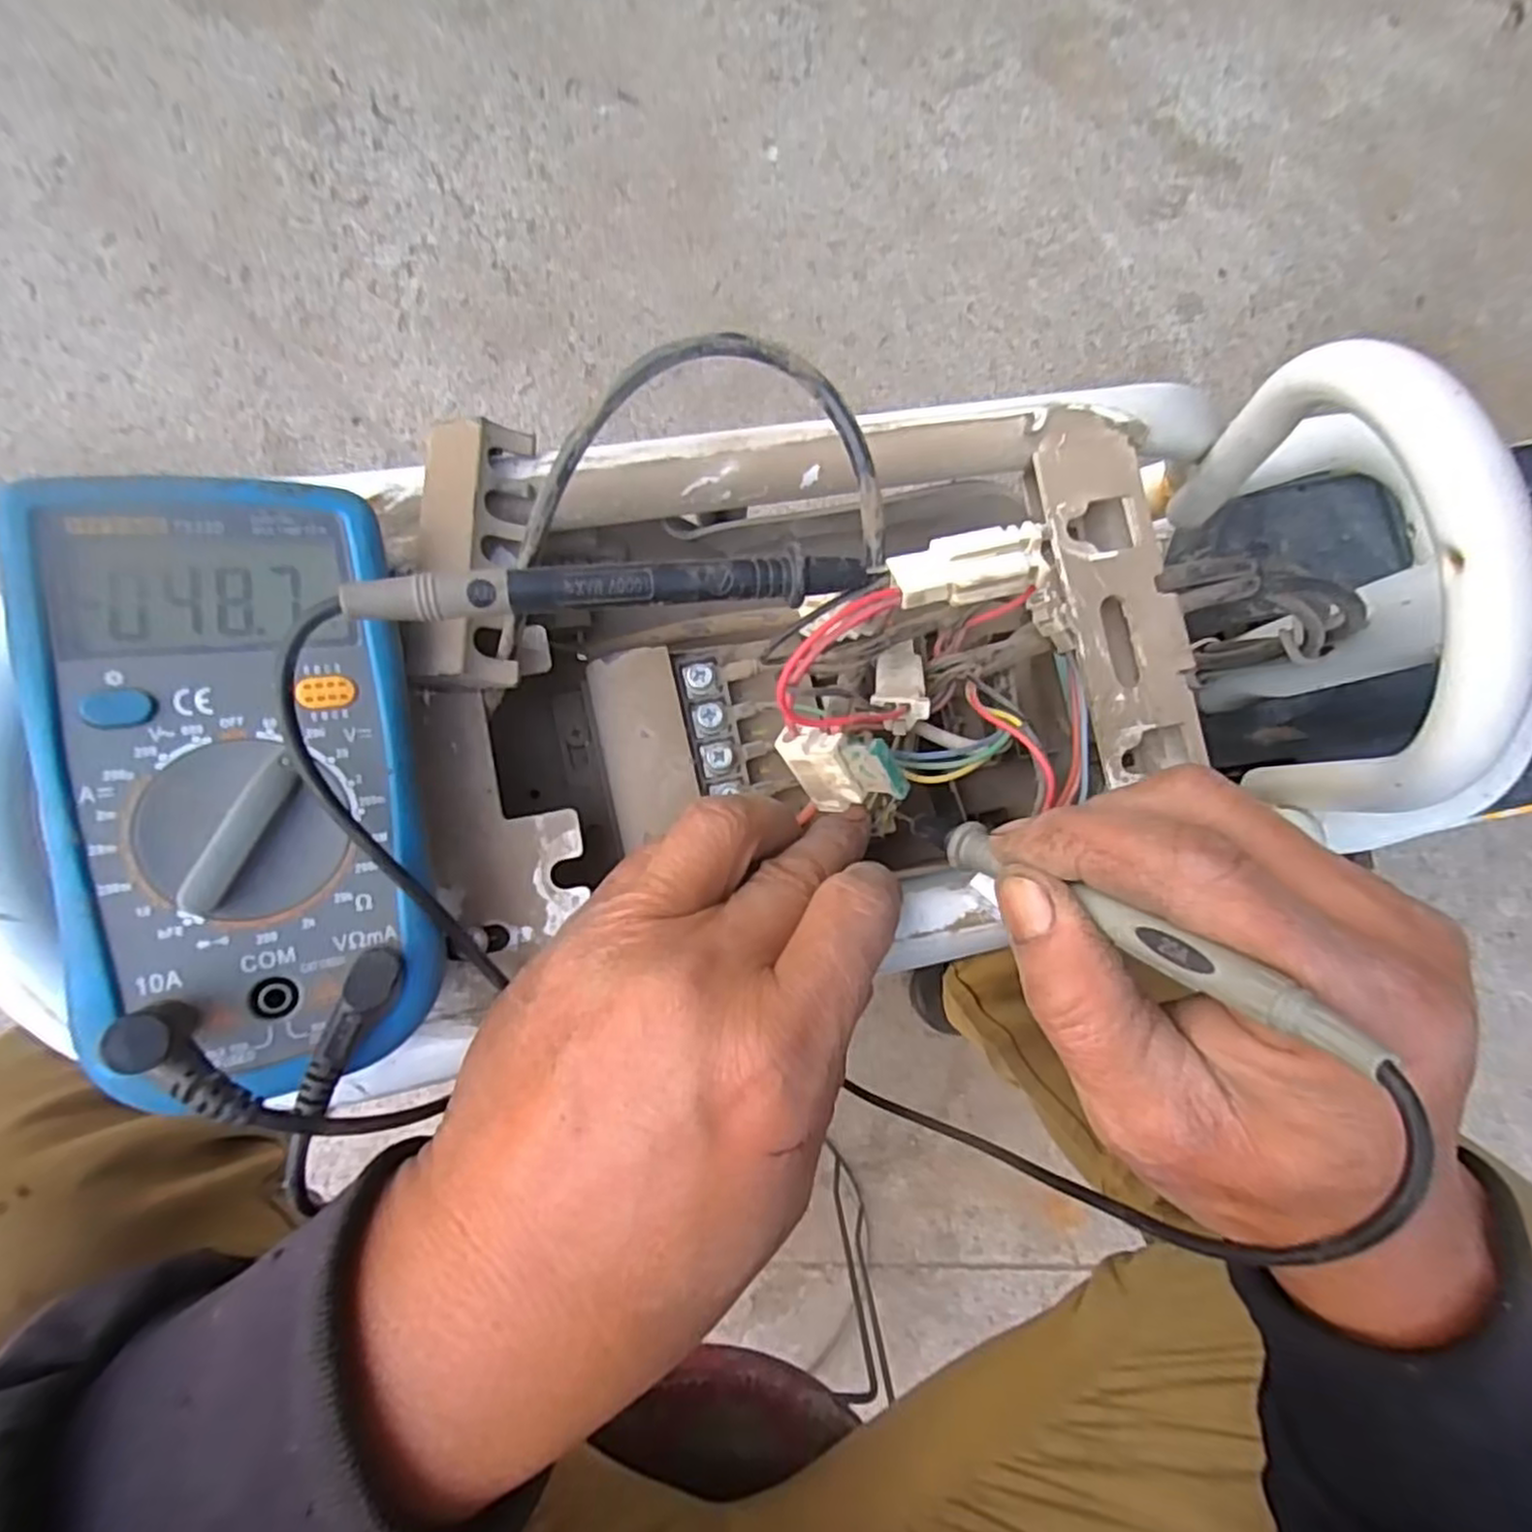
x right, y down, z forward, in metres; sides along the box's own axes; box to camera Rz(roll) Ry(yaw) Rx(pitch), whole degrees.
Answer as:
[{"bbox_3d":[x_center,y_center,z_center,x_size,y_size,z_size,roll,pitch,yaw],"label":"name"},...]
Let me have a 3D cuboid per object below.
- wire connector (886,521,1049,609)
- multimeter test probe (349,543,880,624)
[{"bbox_3d":[0.048,-0.047,0.176,0.035,0.008,0.017,-12,91,-3],"label":"wire connector"},{"bbox_3d":[-0.030,-0.039,0.162,0.110,0.019,0.010,-5,91,-3],"label":"multimeter test probe"}]

